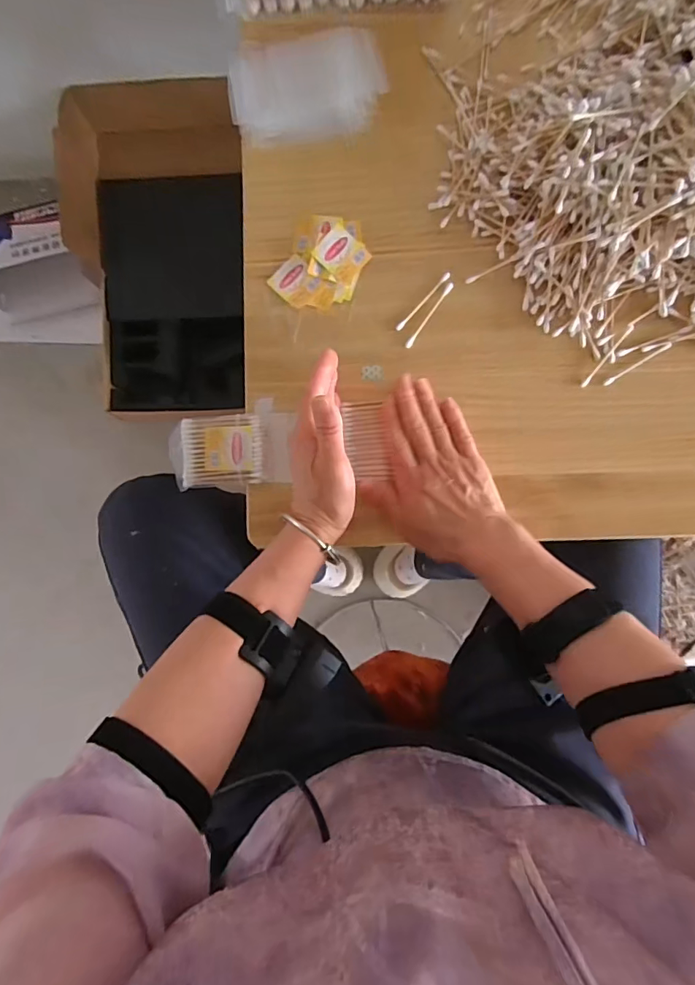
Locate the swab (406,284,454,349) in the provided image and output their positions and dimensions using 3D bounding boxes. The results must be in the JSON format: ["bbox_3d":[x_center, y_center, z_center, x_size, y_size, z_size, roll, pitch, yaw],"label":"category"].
[{"bbox_3d":[0.078,-0.168,0.454,0.007,0.004,0.074,36,88,3],"label":"swab"}]

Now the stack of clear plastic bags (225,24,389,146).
[{"bbox_3d":[-0.039,-0.396,0.460,0.144,0.018,0.109,-7,85,0],"label":"stack of clear plastic bags"}]

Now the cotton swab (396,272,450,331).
[{"bbox_3d":[0.072,-0.182,0.455,0.006,0.004,0.073,42,89,3],"label":"cotton swab"}]

